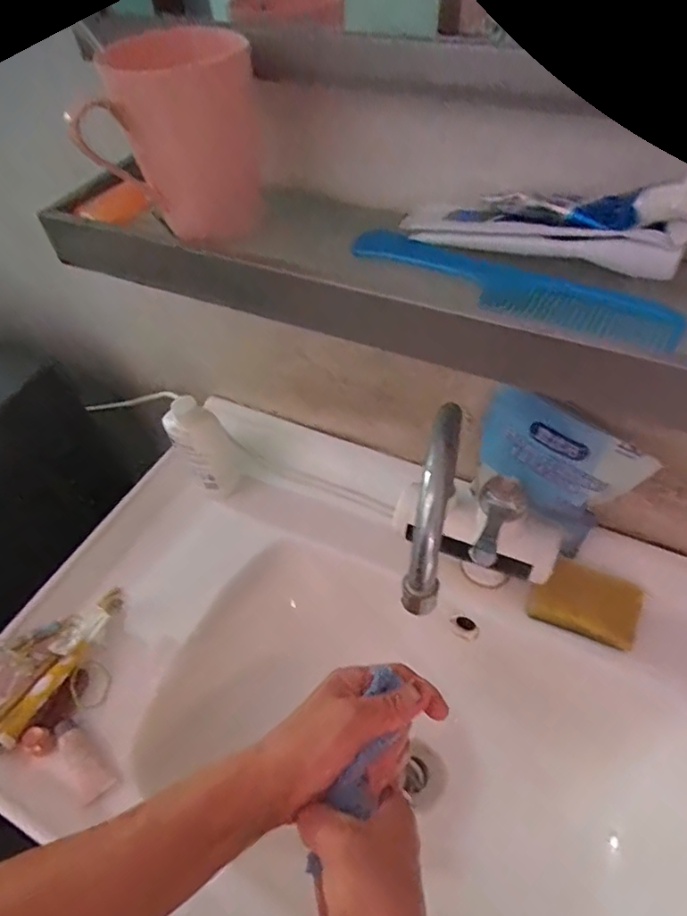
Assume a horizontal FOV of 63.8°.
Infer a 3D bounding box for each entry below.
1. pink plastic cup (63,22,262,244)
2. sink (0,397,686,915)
[{"bbox_3d":[-0.135,-0.262,0.454,0.134,0.149,0.108,-11,49,-5],"label":"pink plastic cup"},{"bbox_3d":[0.084,0.247,0.532,0.797,0.179,0.491,19,53,19],"label":"sink"}]

